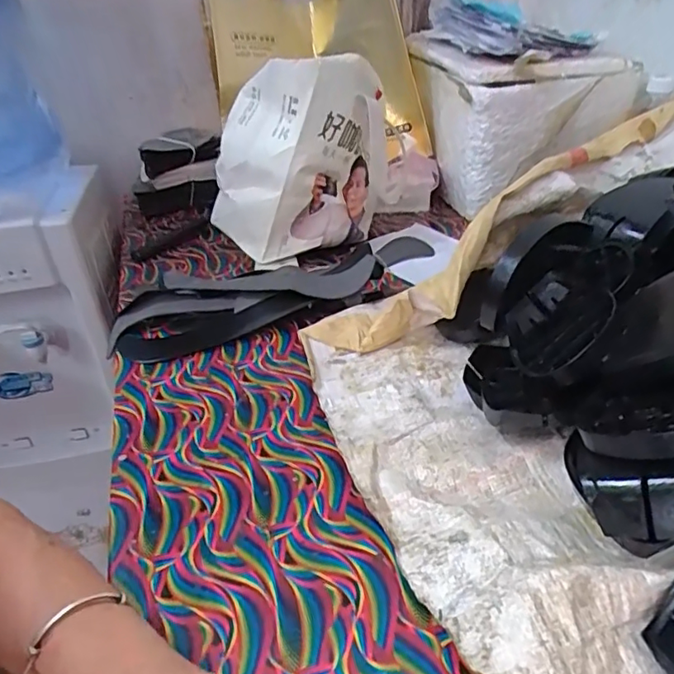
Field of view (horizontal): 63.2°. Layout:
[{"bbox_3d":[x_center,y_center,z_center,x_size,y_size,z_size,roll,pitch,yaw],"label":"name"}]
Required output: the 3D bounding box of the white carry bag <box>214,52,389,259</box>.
[{"bbox_3d":[-0.046,-0.218,0.690,0.230,0.216,0.133,-4,35,-1],"label":"white carry bag"}]

